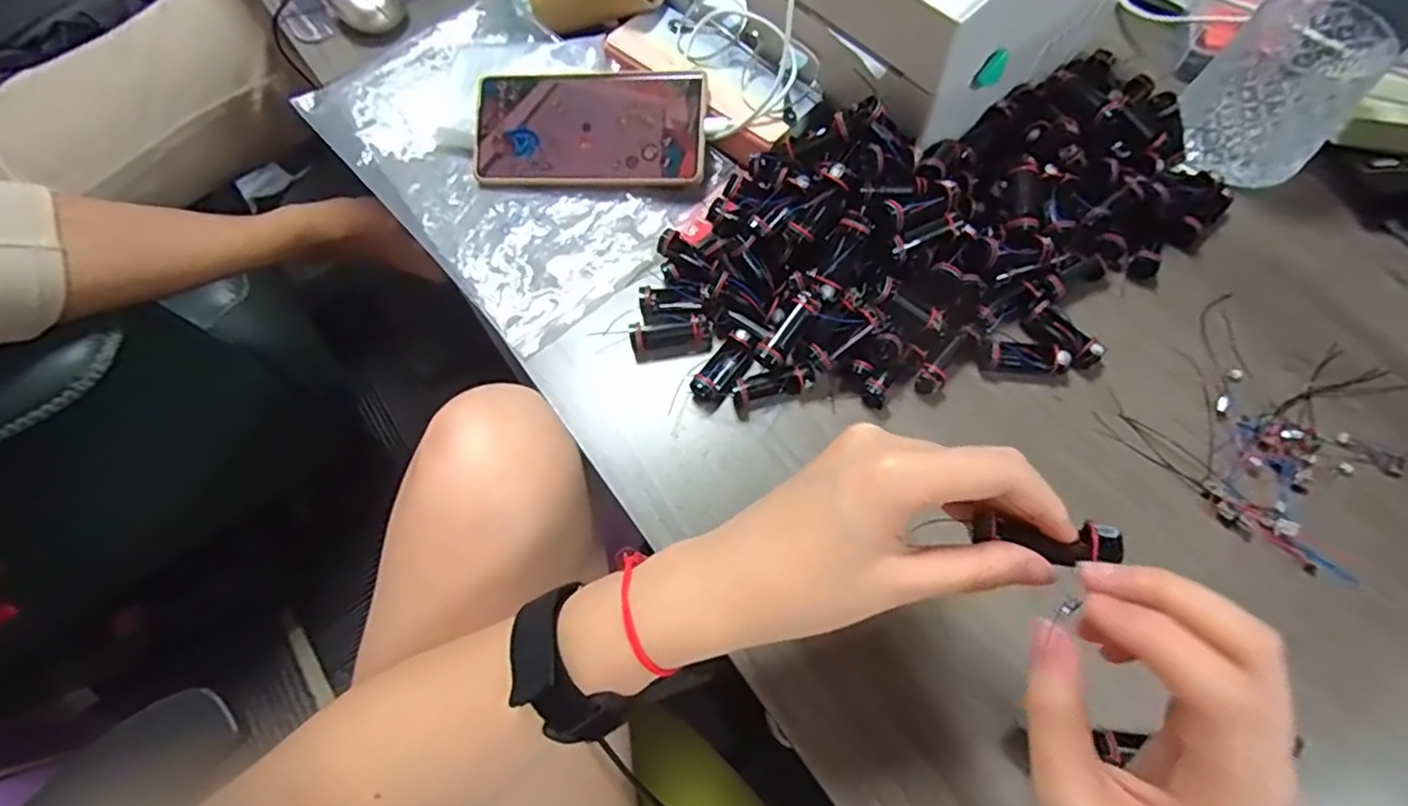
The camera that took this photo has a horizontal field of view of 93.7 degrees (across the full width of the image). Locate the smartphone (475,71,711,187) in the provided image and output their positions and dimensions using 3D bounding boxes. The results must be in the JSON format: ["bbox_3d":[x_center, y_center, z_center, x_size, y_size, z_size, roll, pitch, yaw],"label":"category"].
[{"bbox_3d":[-0.080,-0.190,0.453,0.164,0.007,0.076,3,93,7],"label":"smartphone"}]

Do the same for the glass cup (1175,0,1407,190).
[{"bbox_3d":[0.369,-0.200,0.426,0.093,0.077,0.084,-40,71,-15],"label":"glass cup"}]

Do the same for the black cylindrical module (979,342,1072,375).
[{"bbox_3d":[0.188,-0.026,0.386,0.047,0.015,0.015,5,66,4],"label":"black cylindrical module"}]

